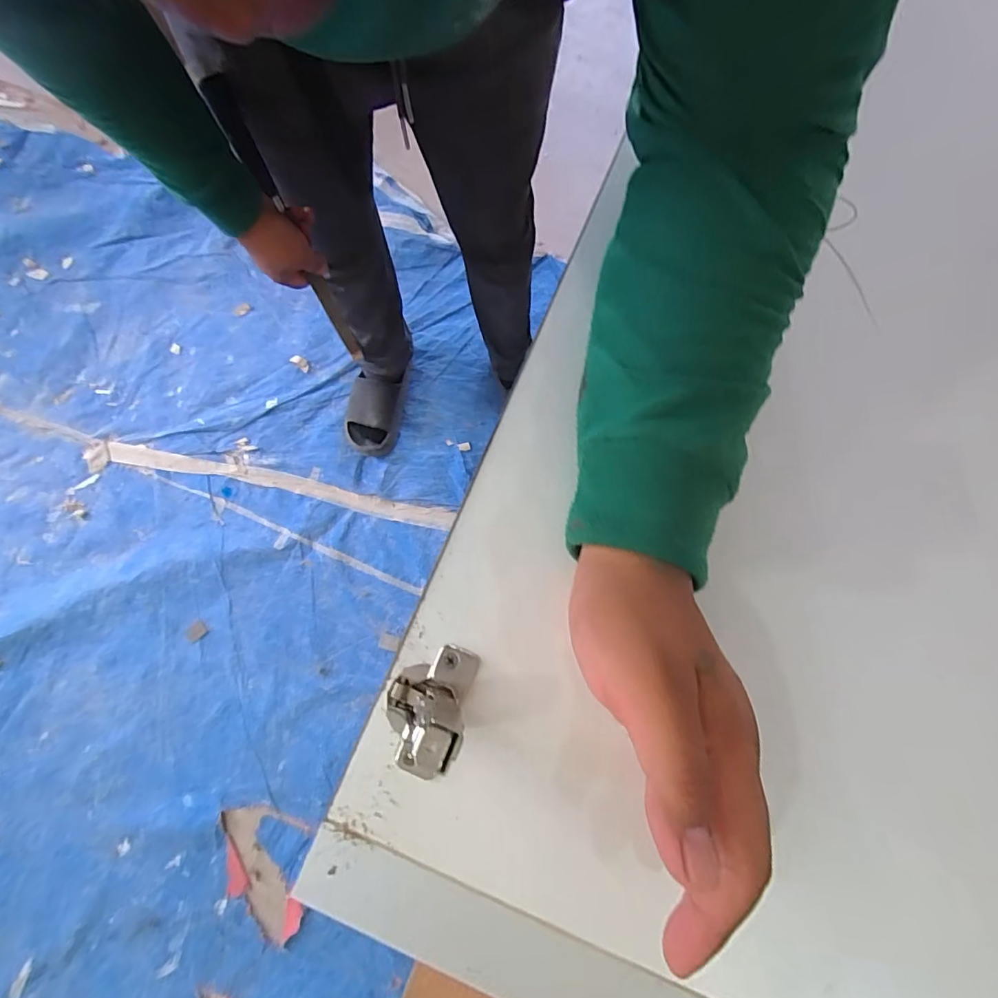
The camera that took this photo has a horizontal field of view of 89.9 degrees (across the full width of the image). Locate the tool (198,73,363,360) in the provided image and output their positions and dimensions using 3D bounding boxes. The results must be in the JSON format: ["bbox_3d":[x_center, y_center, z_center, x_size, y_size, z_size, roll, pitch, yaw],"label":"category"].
[{"bbox_3d":[-0.248,-0.313,0.613,0.024,0.321,0.031,-27,50,-7],"label":"tool"}]

